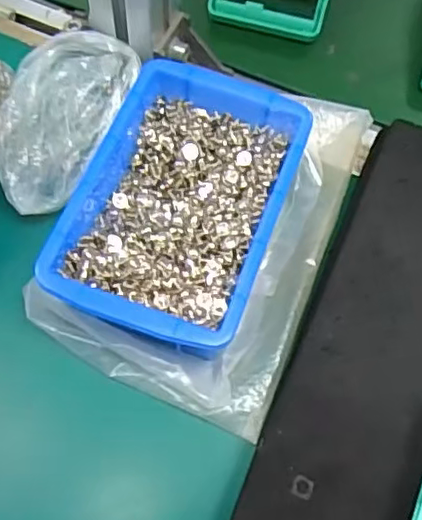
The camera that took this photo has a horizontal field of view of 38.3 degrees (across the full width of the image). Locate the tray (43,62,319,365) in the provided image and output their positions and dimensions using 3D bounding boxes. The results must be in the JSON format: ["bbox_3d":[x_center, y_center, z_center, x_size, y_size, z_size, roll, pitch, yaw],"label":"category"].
[{"bbox_3d":[-0.015,-0.027,0.319,0.098,0.039,0.147,18,66,6],"label":"tray"}]

